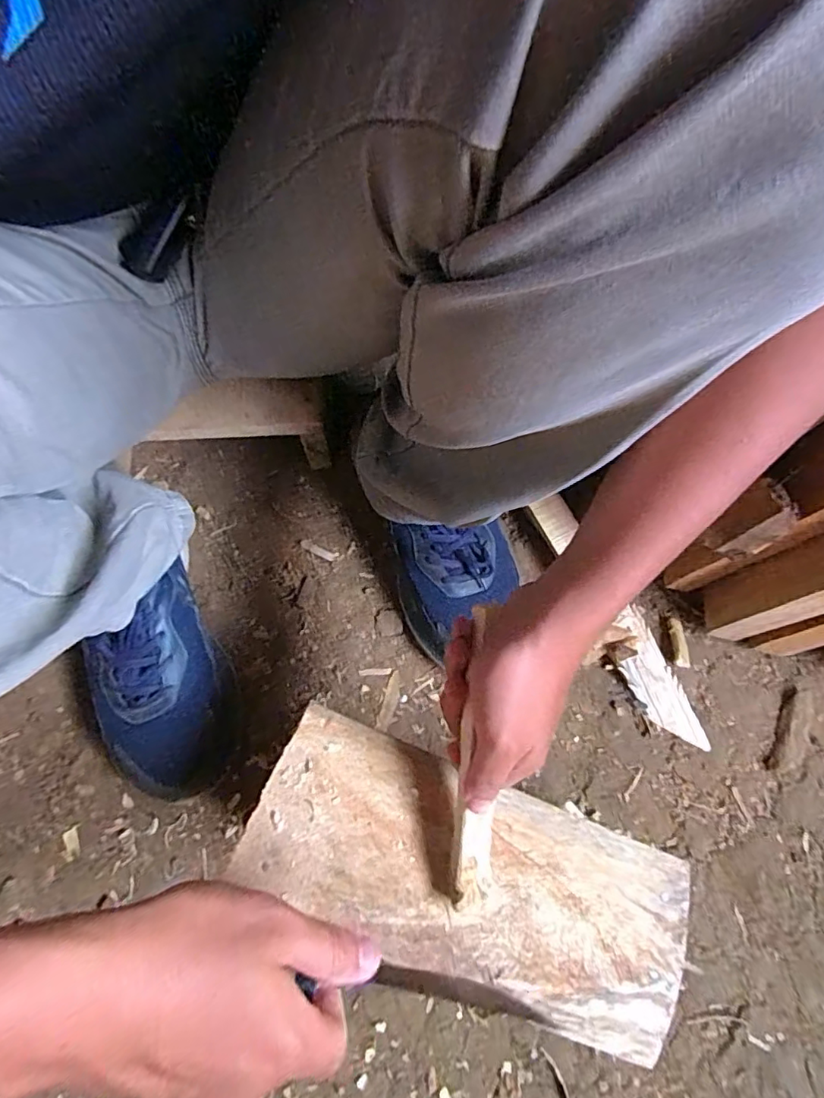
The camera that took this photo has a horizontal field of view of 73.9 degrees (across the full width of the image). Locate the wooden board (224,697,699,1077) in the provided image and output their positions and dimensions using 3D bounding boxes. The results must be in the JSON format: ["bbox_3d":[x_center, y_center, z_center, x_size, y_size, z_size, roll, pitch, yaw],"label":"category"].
[{"bbox_3d":[0.033,0.203,0.341,0.268,0.023,0.114,21,70,8],"label":"wooden board"}]

